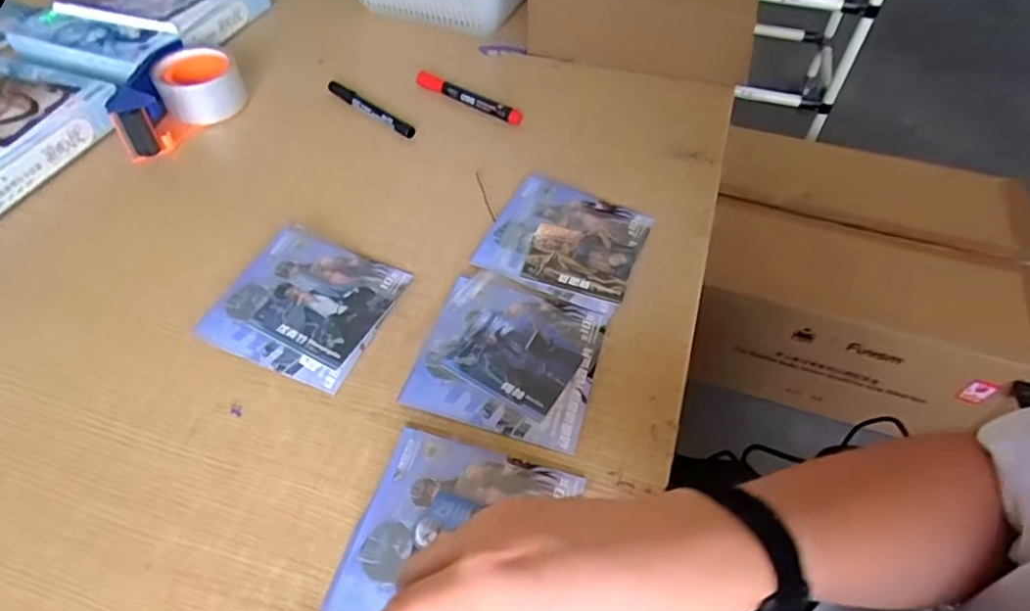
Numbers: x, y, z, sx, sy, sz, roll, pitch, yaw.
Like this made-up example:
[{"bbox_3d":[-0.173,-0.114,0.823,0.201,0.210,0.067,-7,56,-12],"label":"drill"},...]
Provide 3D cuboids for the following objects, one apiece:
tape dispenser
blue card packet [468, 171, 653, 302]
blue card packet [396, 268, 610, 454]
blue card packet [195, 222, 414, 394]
[{"bbox_3d":[-0.361,-0.229,0.651,0.091,0.060,0.145,0,53,-3],"label":"tape dispenser"},{"bbox_3d":[0.048,-0.064,0.555,0.135,0.008,0.128,19,54,12],"label":"blue card packet"},{"bbox_3d":[-0.003,0.036,0.478,0.134,0.009,0.136,15,53,9],"label":"blue card packet"},{"bbox_3d":[-0.175,-0.004,0.506,0.131,0.011,0.131,20,54,12],"label":"blue card packet"}]

